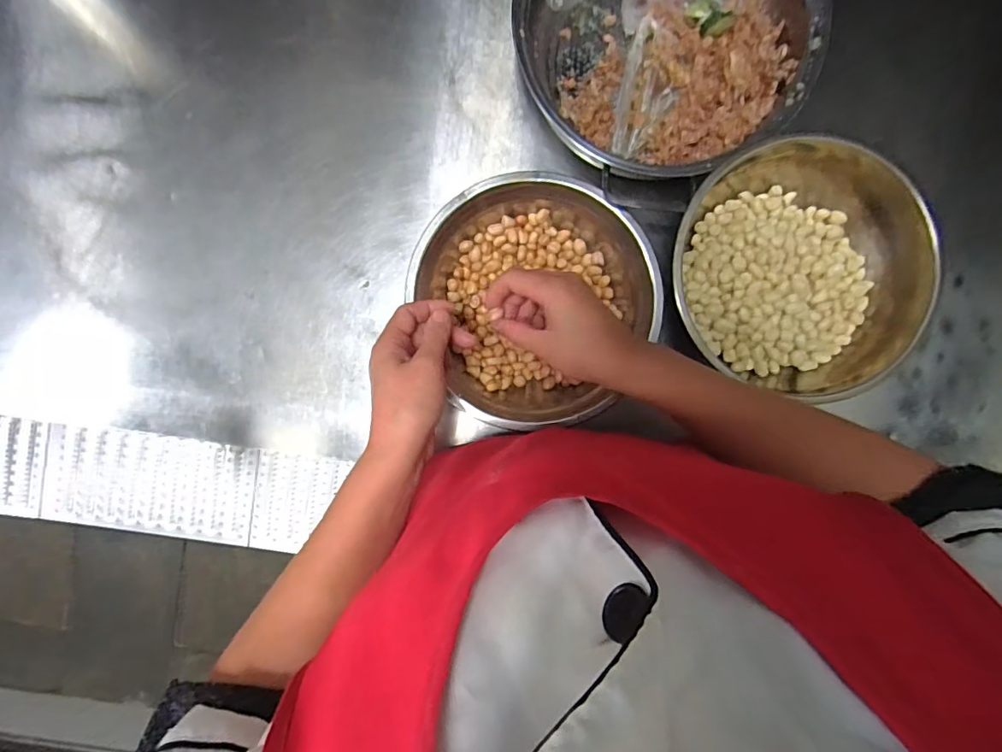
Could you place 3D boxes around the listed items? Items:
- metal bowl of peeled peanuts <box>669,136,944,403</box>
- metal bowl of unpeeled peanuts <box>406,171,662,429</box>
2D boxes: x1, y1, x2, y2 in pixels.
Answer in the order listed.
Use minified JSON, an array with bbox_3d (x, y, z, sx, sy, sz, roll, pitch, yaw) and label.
[{"bbox_3d":[0.282,-0.117,0.463,0.229,0.087,0.249,0,91,0],"label":"metal bowl of peeled peanuts"},{"bbox_3d":[0.034,-0.072,0.473,0.213,0.075,0.221,0,91,0],"label":"metal bowl of unpeeled peanuts"}]

